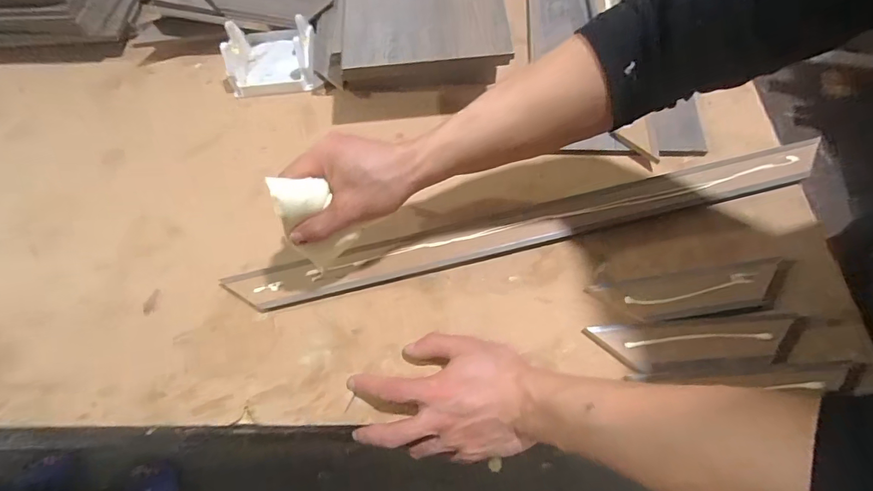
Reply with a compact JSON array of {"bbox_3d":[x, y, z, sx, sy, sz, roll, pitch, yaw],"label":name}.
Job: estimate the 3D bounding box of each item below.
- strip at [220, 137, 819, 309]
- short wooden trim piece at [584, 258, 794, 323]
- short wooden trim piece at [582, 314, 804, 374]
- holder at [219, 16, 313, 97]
[{"bbox_3d":[0.098,-0.021,0.463,0.623,0.023,0.044,-12,63,-4],"label":"strip"},{"bbox_3d":[0.252,0.047,0.422,0.191,0.011,0.047,-7,63,-1],"label":"short wooden trim piece"},{"bbox_3d":[0.239,0.090,0.398,0.185,0.013,0.044,-3,63,1],"label":"short wooden trim piece"},{"bbox_3d":[-0.224,-0.265,0.601,0.115,0.052,0.111,-7,63,-1],"label":"holder"}]

